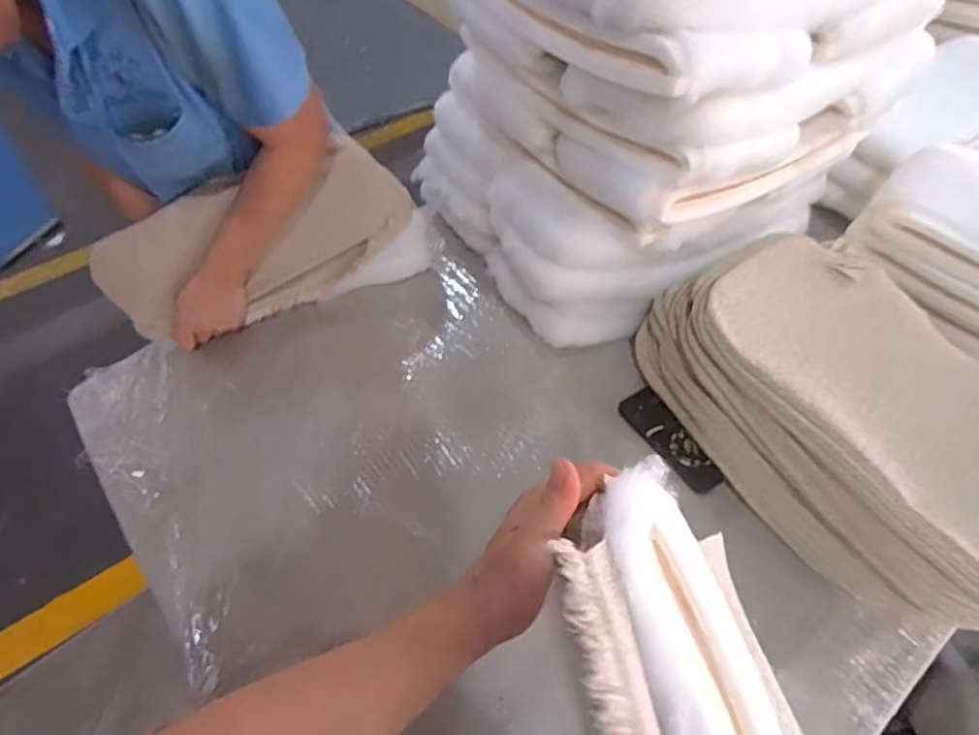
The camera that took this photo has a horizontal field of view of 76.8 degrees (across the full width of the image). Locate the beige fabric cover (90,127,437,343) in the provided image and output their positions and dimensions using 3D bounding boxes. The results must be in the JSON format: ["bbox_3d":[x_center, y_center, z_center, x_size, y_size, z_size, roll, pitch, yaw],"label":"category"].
[{"bbox_3d":[-0.330,-0.198,0.927,0.496,0.218,0.116,-20,54,-14],"label":"beige fabric cover"}]

